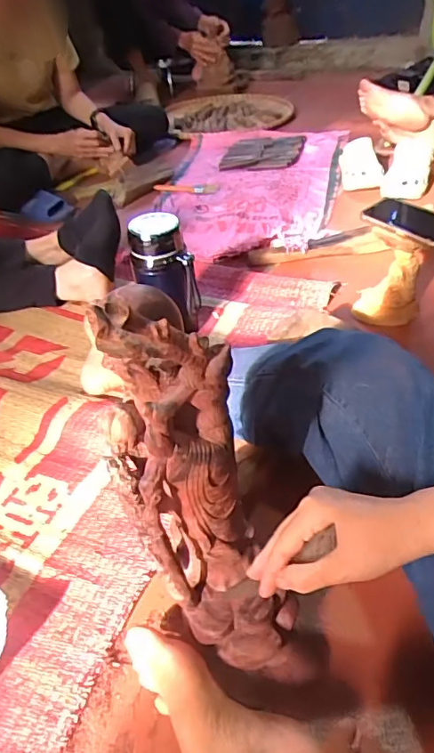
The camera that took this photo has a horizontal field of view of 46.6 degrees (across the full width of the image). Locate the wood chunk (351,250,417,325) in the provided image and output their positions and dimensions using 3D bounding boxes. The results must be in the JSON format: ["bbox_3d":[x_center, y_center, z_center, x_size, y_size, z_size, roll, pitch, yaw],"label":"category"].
[{"bbox_3d":[0.300,-0.145,0.877,0.109,0.128,0.051,-1,46,7],"label":"wood chunk"}]

